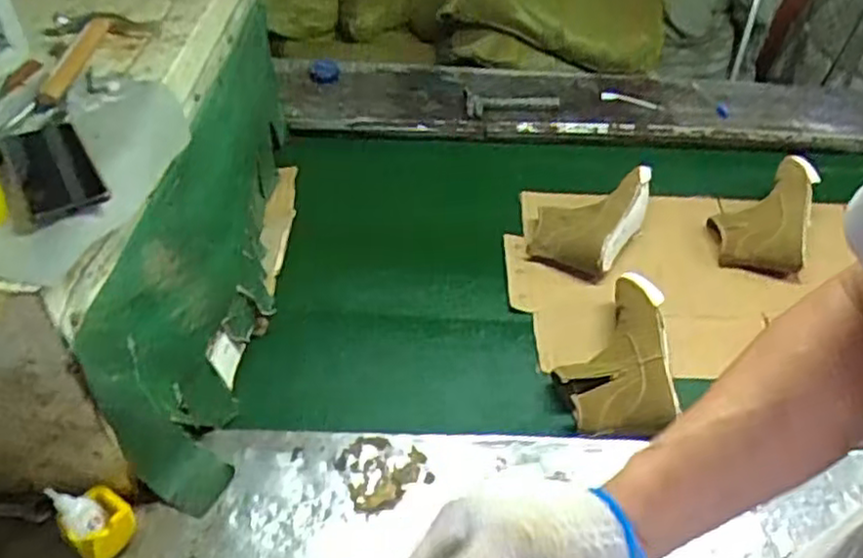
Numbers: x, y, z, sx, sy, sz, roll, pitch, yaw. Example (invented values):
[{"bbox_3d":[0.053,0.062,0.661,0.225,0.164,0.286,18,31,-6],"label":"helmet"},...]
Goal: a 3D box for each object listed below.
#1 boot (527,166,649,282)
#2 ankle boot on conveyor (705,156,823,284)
[{"bbox_3d":[0.277,-0.104,1.267,0.167,0.111,0.208,17,44,15],"label":"boot"},{"bbox_3d":[0.597,-0.128,1.305,0.154,0.128,0.265,16,44,14],"label":"ankle boot on conveyor"}]

